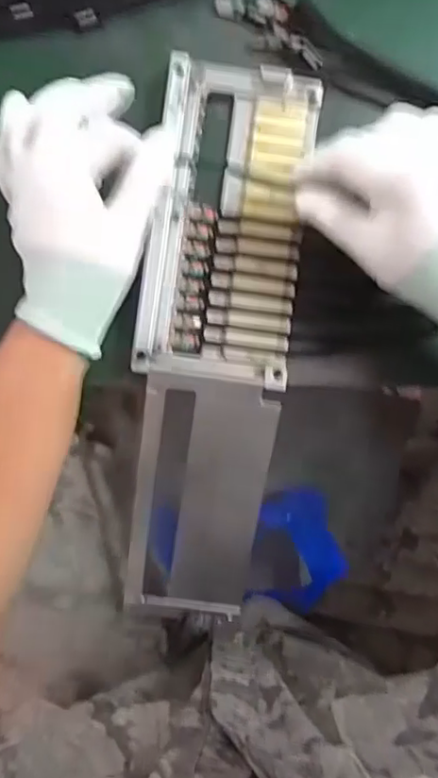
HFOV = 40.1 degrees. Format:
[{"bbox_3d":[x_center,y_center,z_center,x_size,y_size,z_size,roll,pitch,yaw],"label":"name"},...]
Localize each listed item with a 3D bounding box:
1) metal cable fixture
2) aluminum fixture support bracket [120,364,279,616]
[{"bbox_3d":[0.007,-0.107,0.389,0.098,0.017,0.200,9,90,-3],"label":"metal cable fixture"},{"bbox_3d":[-0.015,0.082,0.428,0.089,0.020,0.192,6,116,-3],"label":"aluminum fixture support bracket"}]

